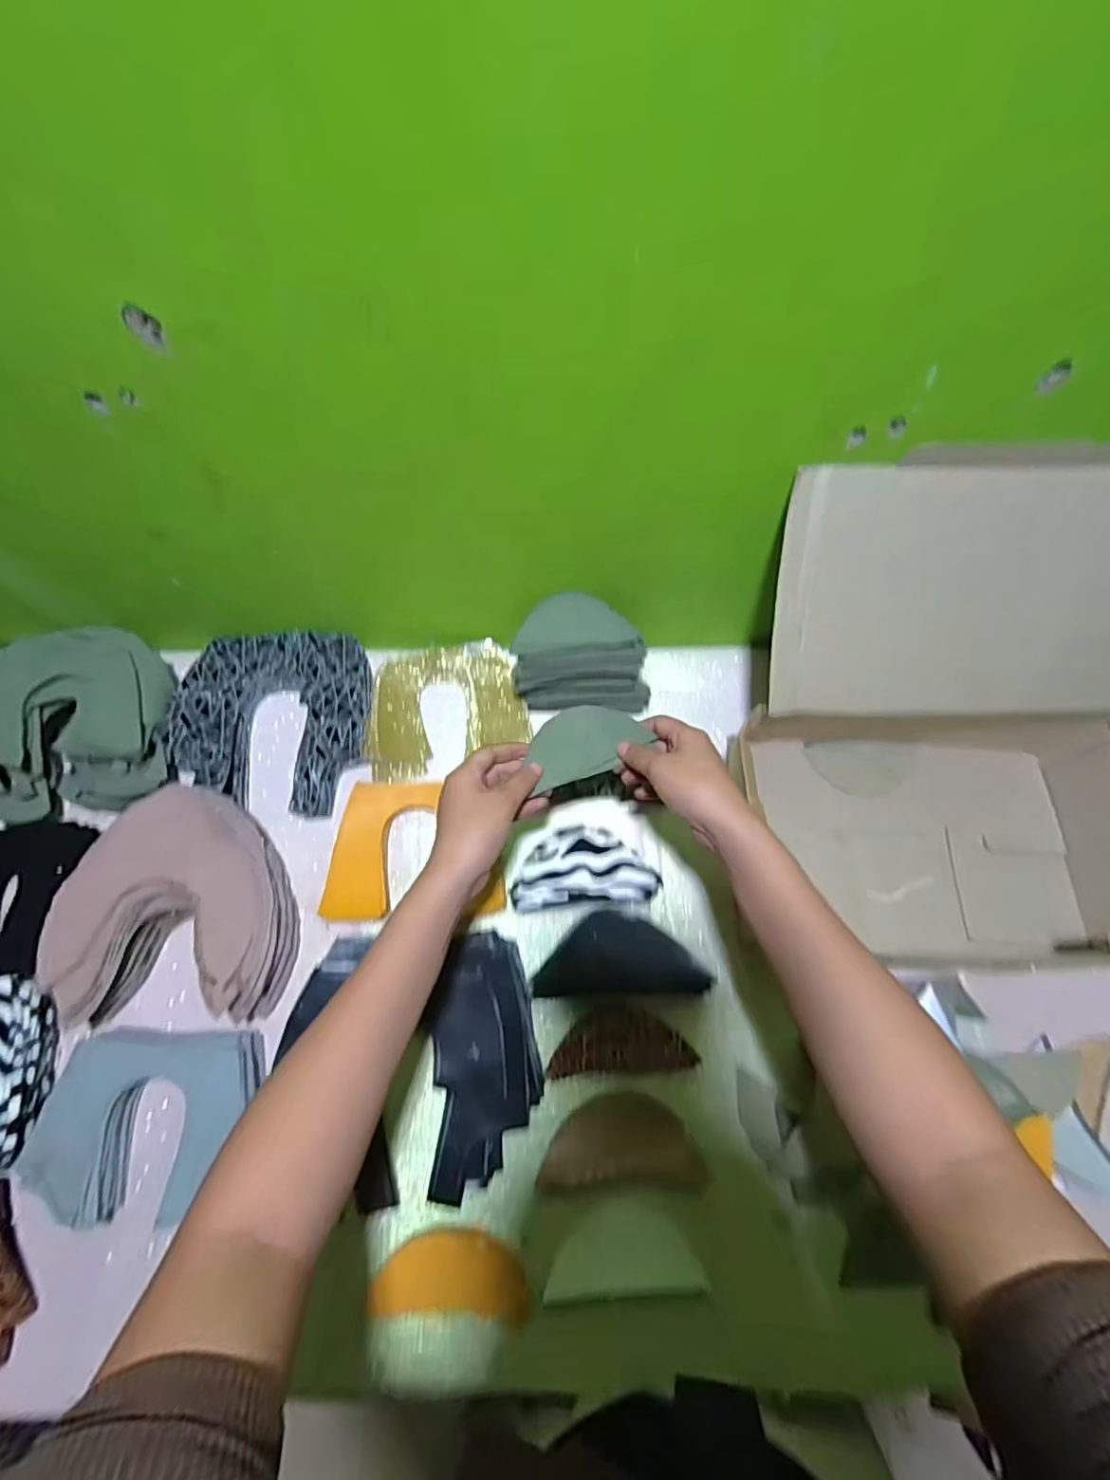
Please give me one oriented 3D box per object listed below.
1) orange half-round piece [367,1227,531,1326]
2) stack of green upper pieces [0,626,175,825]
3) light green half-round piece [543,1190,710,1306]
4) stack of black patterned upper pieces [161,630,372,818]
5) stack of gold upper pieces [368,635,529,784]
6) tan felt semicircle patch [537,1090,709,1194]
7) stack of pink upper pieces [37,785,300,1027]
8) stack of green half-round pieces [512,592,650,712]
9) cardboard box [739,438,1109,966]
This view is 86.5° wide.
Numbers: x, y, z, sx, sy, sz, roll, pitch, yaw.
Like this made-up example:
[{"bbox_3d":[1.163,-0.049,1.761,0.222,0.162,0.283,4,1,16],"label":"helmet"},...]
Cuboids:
[{"bbox_3d":[-0.076,0.389,0.430,0.111,0.009,0.051,4,65,0],"label":"orange half-round piece"},{"bbox_3d":[-0.463,-0.023,0.562,0.177,0.072,0.176,-9,66,-6],"label":"stack of green upper pieces"},{"bbox_3d":[0.049,0.368,0.429,0.107,0.008,0.059,-2,65,-2],"label":"light green half-round piece"},{"bbox_3d":[-0.278,-0.023,0.591,0.179,0.038,0.184,0,65,-2],"label":"stack of black patterned upper pieces"},{"bbox_3d":[-0.117,-0.036,0.616,0.159,0.027,0.128,-16,67,-9],"label":"stack of gold upper pieces"},{"bbox_3d":[0.049,0.307,0.452,0.120,0.008,0.060,-4,65,-3],"label":"tan felt semicircle patch"},{"bbox_3d":[-0.320,0.139,0.506,0.182,0.058,0.184,-1,65,-2],"label":"stack of pink upper pieces"},{"bbox_3d":[0.029,-0.080,0.589,0.135,0.098,0.070,3,65,0],"label":"stack of green half-round pieces"},{"bbox_3d":[0.332,0.000,0.486,0.336,0.262,0.340,-1,65,-2],"label":"cardboard box"}]

